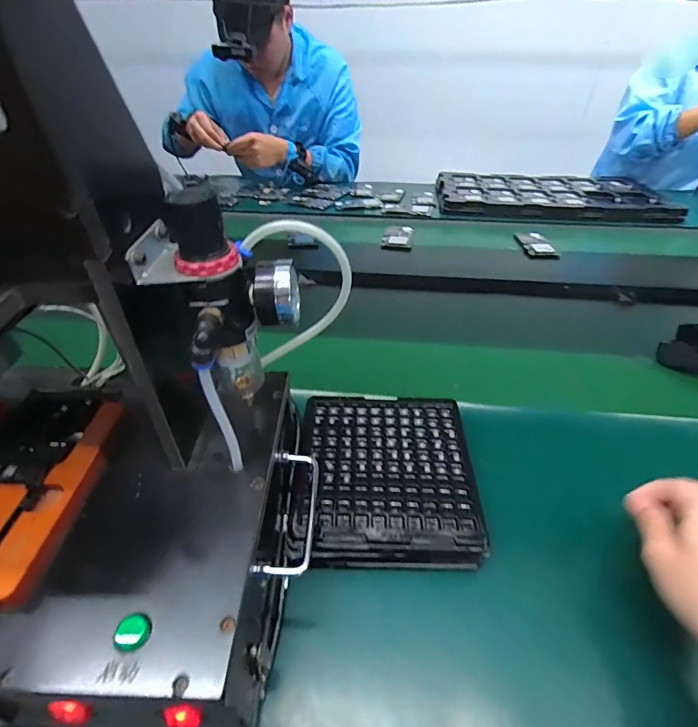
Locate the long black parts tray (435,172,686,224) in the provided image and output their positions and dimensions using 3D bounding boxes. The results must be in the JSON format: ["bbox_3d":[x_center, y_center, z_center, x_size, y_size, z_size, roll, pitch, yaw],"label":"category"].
[{"bbox_3d":[0.541,-0.468,1.128,0.573,0.035,0.397,6,40,8],"label":"long black parts tray"}]

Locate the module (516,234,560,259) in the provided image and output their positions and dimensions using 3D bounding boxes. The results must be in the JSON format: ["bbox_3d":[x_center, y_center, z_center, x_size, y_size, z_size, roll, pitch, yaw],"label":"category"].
[{"bbox_3d":[0.413,-0.261,0.902,0.064,0.013,0.105,-5,40,-6],"label":"module"}]

